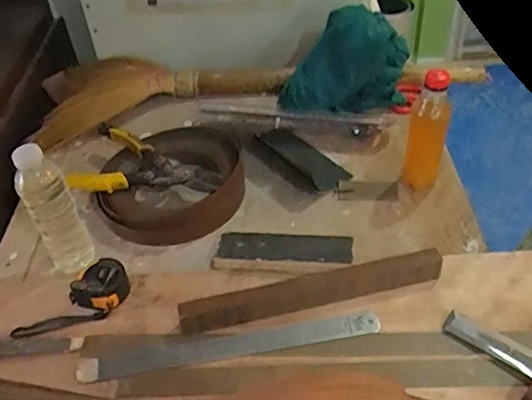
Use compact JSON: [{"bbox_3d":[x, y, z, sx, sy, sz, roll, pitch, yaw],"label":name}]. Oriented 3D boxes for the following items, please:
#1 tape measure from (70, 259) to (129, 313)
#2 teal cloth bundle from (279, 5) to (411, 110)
[{"bbox_3d":[-0.199,0.103,0.683,0.060,0.033,0.057,-2,43,2],"label":"tape measure"},{"bbox_3d":[0.126,-0.229,0.939,0.205,0.139,0.144,-4,43,1],"label":"teal cloth bundle"}]

